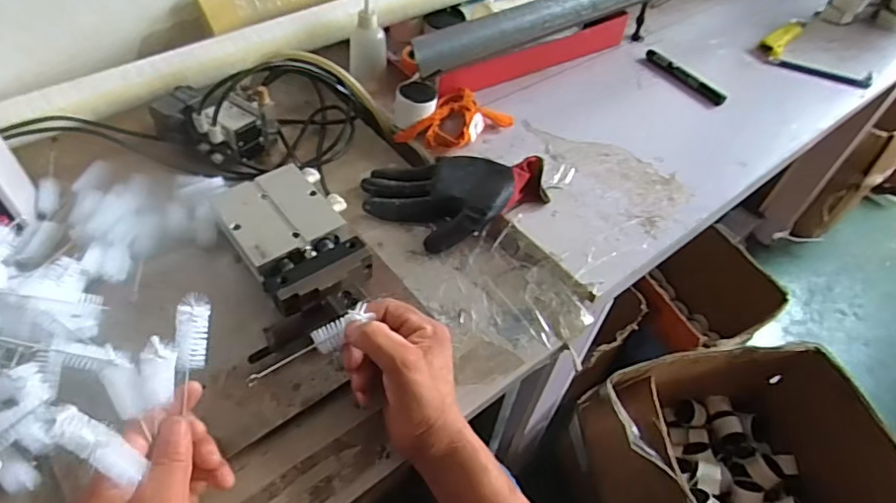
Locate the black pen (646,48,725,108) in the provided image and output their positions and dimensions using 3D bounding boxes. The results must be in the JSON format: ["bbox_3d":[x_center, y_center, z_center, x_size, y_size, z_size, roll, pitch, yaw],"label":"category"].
[{"bbox_3d":[0.350,-0.260,0.816,0.015,0.017,0.141,-27,58,-25],"label":"black pen"}]

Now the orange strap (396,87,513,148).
[{"bbox_3d":[0.010,-0.162,0.685,0.082,0.028,0.123,37,56,23],"label":"orange strap"}]

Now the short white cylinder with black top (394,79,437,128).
[{"bbox_3d":[-0.040,-0.182,0.680,0.053,0.041,0.046,0,50,-6],"label":"short white cylinder with black top"}]

